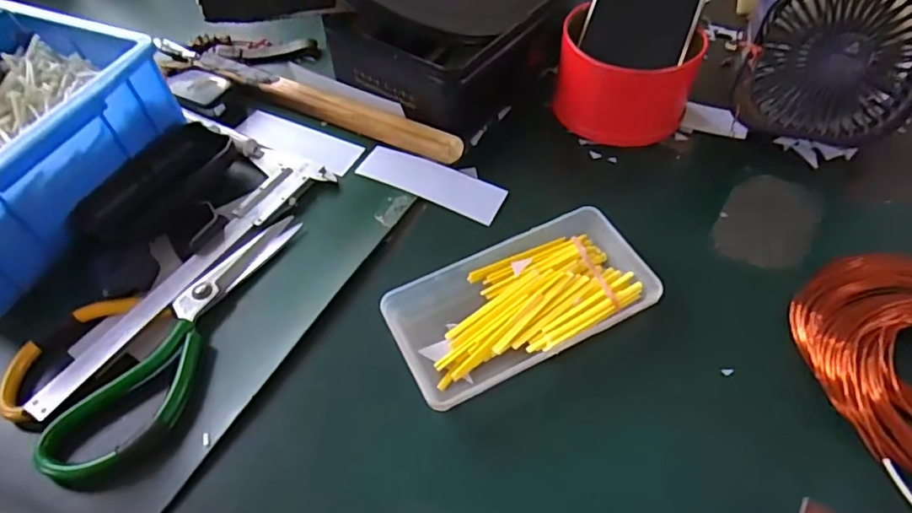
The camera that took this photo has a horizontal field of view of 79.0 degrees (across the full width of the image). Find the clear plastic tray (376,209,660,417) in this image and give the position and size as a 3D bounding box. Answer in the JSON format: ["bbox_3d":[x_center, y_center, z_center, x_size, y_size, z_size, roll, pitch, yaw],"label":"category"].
[{"bbox_3d":[0.039,0.027,0.336,0.151,0.022,0.083,-25,57,-13],"label":"clear plastic tray"}]

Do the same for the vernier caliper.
[{"bbox_3d":[-0.189,-0.006,0.369,0.079,0.013,0.225,31,63,23],"label":"vernier caliper"}]

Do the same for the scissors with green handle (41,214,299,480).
[{"bbox_3d":[-0.156,0.046,0.332,0.054,0.010,0.192,24,60,19],"label":"scissors with green handle"}]

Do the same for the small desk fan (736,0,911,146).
[{"bbox_3d":[0.262,-0.139,0.383,0.119,0.120,0.055,18,33,15],"label":"small desk fan"}]

